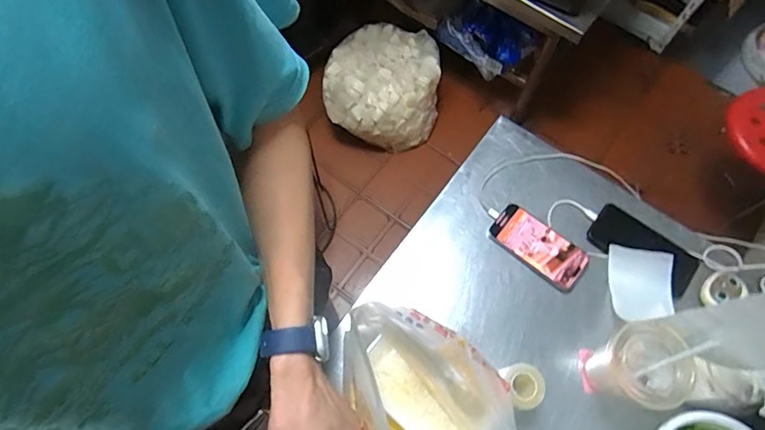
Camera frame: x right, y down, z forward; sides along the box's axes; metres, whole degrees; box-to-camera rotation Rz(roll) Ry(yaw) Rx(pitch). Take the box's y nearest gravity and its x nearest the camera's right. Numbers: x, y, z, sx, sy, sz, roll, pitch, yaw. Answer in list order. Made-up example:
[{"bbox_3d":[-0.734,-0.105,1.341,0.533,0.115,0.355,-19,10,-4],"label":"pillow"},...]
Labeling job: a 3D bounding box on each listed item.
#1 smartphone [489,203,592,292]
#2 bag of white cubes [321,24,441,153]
[{"bbox_3d":[0.235,0.047,0.714,0.145,0.015,0.074,39,72,14],"label":"smartphone"},{"bbox_3d":[0.003,-0.415,1.593,0.367,0.254,0.319,13,68,4],"label":"bag of white cubes"}]

